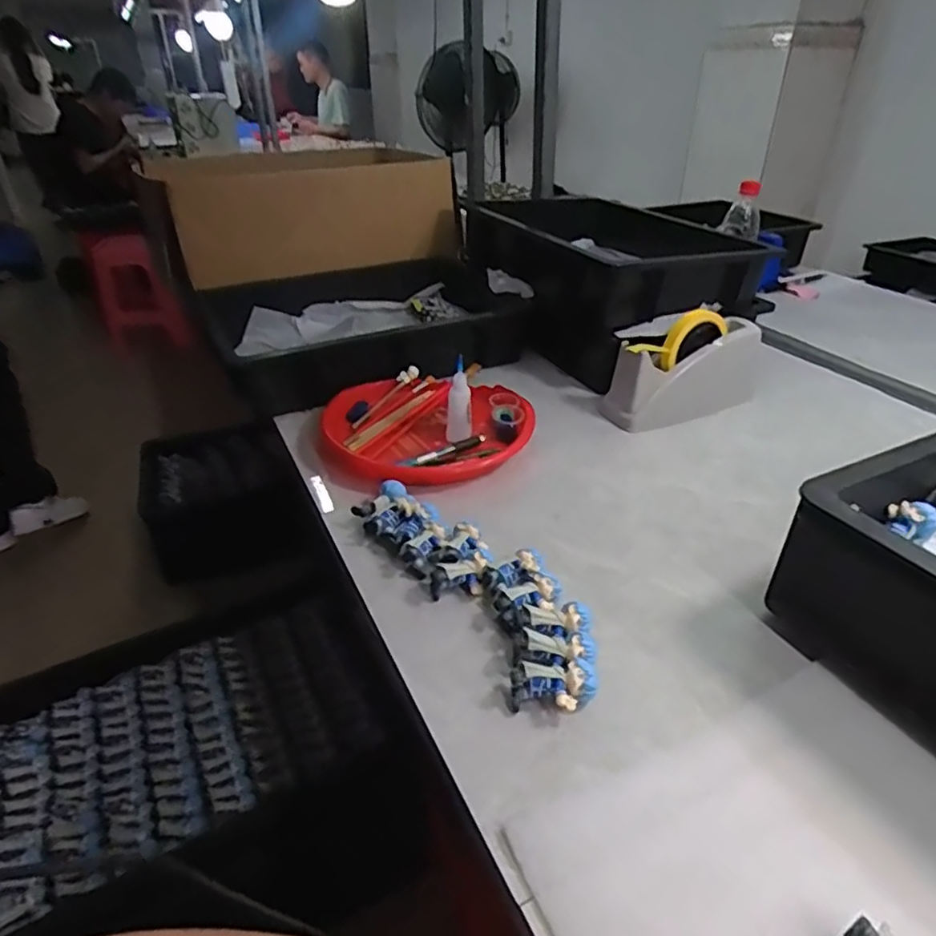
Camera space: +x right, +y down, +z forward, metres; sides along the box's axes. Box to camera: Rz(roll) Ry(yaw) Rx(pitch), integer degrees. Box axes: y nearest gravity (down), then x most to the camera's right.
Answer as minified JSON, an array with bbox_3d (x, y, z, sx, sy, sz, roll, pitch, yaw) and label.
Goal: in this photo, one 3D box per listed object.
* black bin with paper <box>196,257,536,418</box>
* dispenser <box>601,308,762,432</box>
[{"bbox_3d":[-0.146,-0.215,0.961,0.457,0.100,0.346,-23,39,-30],"label":"black bin with paper"},{"bbox_3d":[0.287,-0.131,0.805,0.215,0.111,0.069,-14,35,-19],"label":"dispenser"}]

